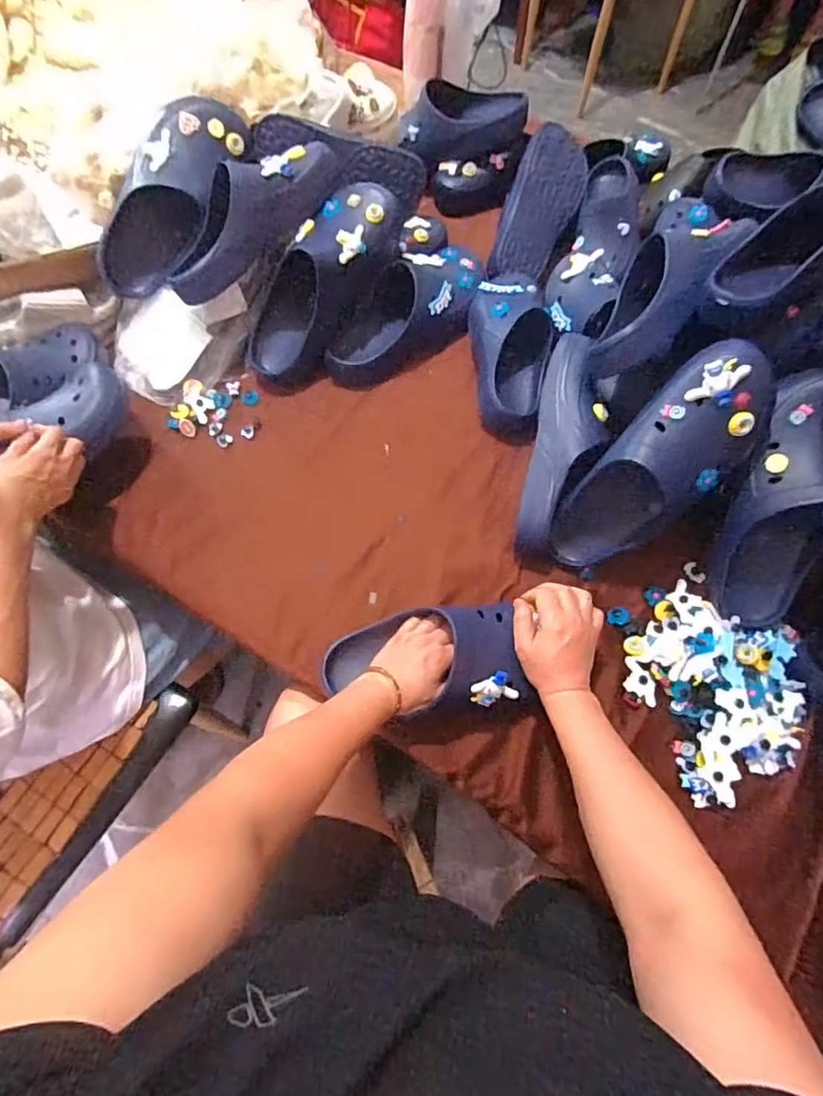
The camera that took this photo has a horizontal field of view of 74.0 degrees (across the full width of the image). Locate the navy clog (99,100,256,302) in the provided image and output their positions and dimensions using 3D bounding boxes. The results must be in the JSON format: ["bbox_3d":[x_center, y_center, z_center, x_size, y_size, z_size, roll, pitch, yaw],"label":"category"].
[{"bbox_3d":[-0.338,-0.495,0.776,0.114,0.083,0.299,33,95,15],"label":"navy clog"}]

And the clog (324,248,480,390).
[{"bbox_3d":[0.001,-0.358,0.825,0.298,0.104,0.118,-39,70,-17],"label":"clog"}]

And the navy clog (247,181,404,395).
[{"bbox_3d":[-0.131,-0.379,0.785,0.112,0.116,0.316,38,100,16],"label":"navy clog"}]

